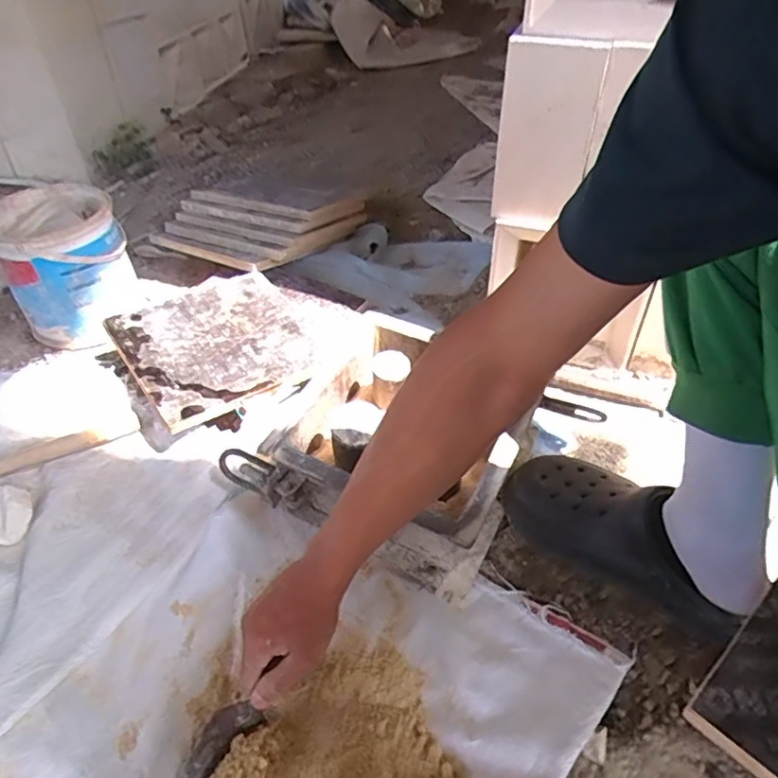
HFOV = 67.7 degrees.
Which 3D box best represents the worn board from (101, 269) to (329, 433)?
[{"bbox_3d":[-0.241,-0.077,0.824,0.253,0.012,0.263,-25,53,-31],"label":"worn board"}]

